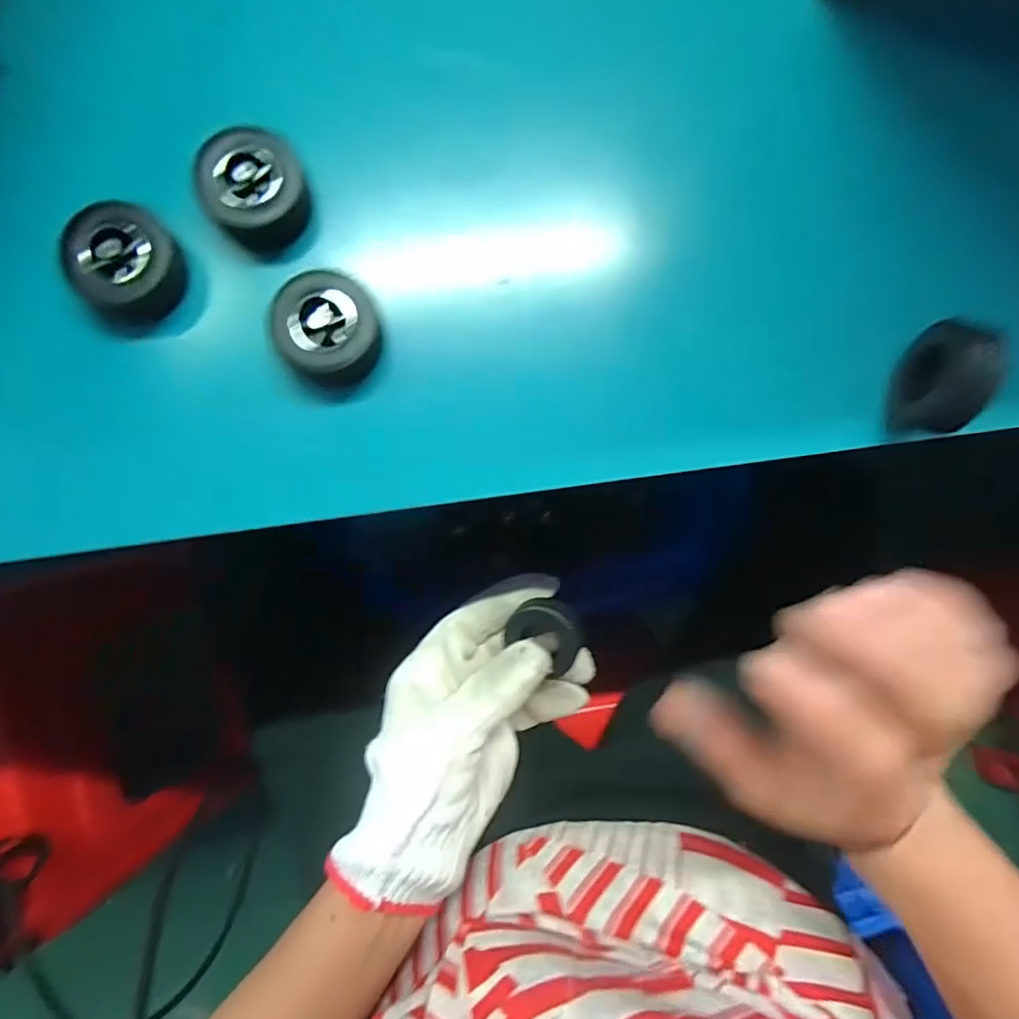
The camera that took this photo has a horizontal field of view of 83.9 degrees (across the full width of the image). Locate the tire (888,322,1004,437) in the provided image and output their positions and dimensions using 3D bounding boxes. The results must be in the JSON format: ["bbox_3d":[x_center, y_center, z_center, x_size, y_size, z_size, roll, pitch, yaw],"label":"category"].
[{"bbox_3d":[0.149,-0.045,0.196,0.018,0.029,0.033,10,89,-1],"label":"tire"}]

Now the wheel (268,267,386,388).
[{"bbox_3d":[-0.065,-0.065,0.205,0.035,0.015,0.037,0,89,-1],"label":"wheel"}]

